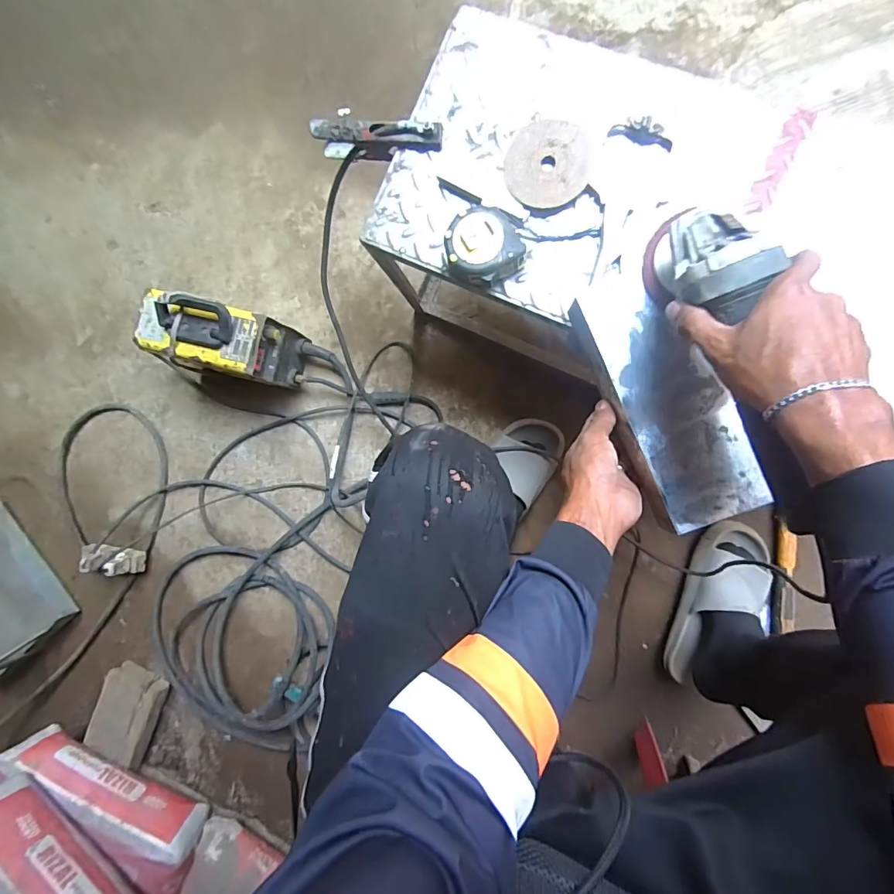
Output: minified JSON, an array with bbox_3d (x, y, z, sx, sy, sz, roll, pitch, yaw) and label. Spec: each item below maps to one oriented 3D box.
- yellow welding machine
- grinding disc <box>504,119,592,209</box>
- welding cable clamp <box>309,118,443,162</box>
[{"bbox_3d":[-0.376,-0.181,0.803,0.215,0.196,0.108,14,93,11],"label":"yellow welding machine"},{"bbox_3d":[0.112,-0.316,0.511,0.091,0.006,0.092,0,90,11],"label":"grinding disc"},{"bbox_3d":[-0.085,-0.375,0.568,0.163,0.057,0.032,8,92,11],"label":"welding cable clamp"}]

